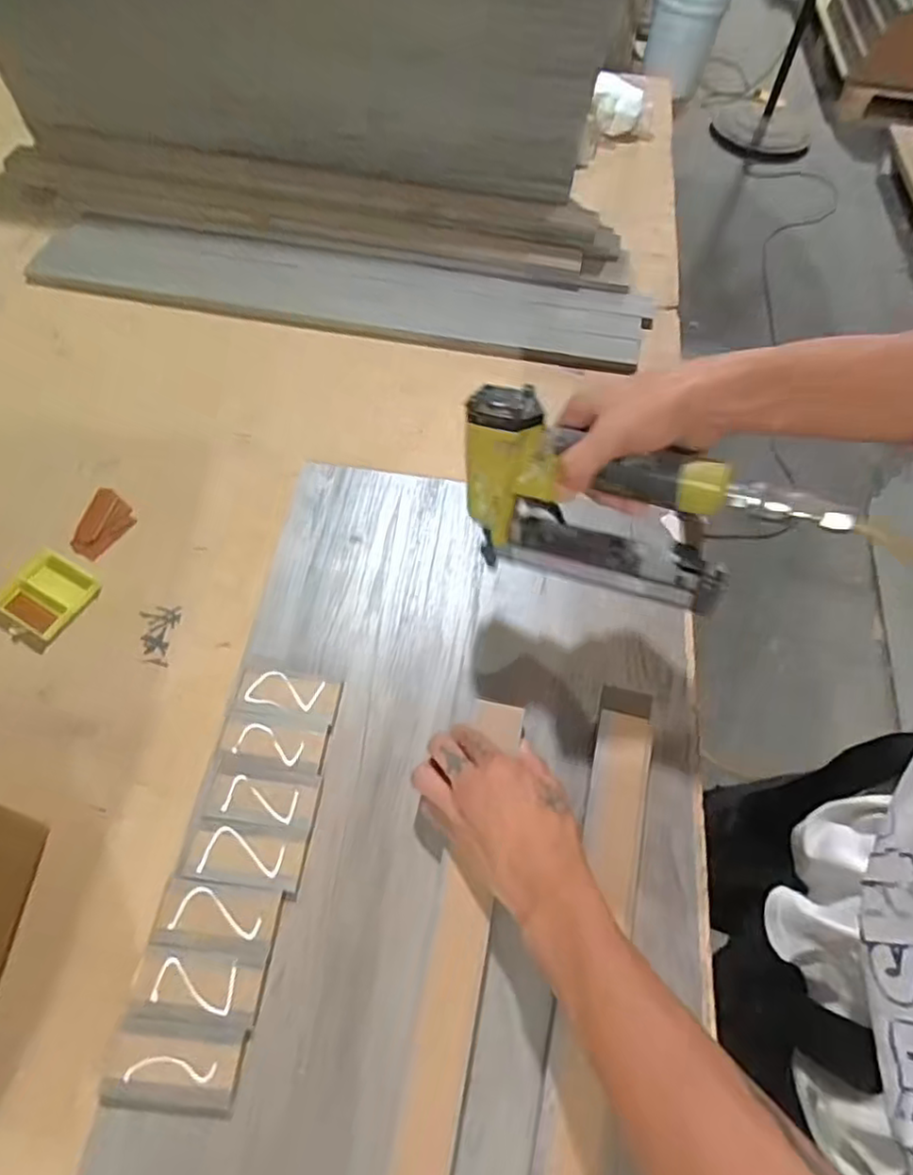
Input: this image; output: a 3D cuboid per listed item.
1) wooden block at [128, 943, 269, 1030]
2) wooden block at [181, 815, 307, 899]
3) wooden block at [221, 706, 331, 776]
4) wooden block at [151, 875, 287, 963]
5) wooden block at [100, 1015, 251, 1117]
[{"bbox_3d":[-0.165,0.256,0.420,0.080,0.014,0.039,5,61,3],"label":"wooden block"},{"bbox_3d":[-0.147,0.189,0.458,0.083,0.013,0.039,7,61,4],"label":"wooden block"},{"bbox_3d":[-0.140,0.116,0.499,0.079,0.009,0.037,10,61,5],"label":"wooden block"},{"bbox_3d":[-0.160,0.223,0.440,0.078,0.015,0.041,8,61,4],"label":"wooden block"},{"bbox_3d":[-0.171,0.291,0.399,0.078,0.017,0.044,6,61,3],"label":"wooden block"}]

